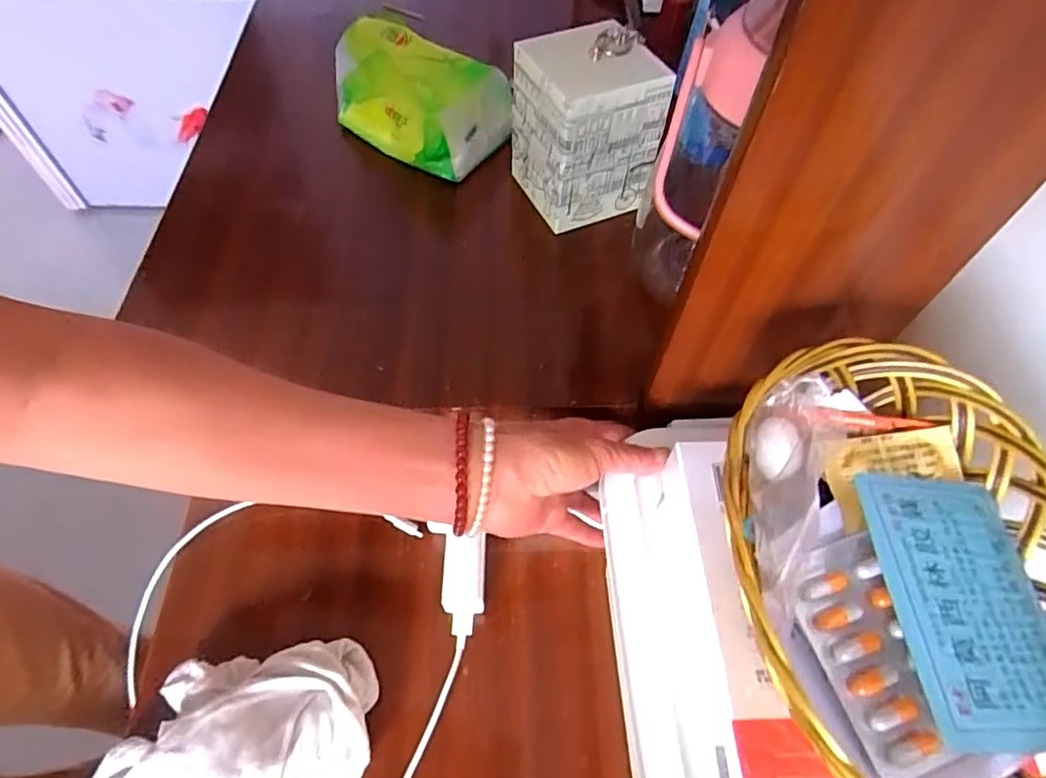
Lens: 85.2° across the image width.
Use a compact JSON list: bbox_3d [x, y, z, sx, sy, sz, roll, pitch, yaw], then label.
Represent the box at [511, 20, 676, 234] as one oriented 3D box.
[{"bbox_3d":[0.044,-0.187,0.413,0.083,0.111,0.083,-18,59,-15],"label":"box"}]

